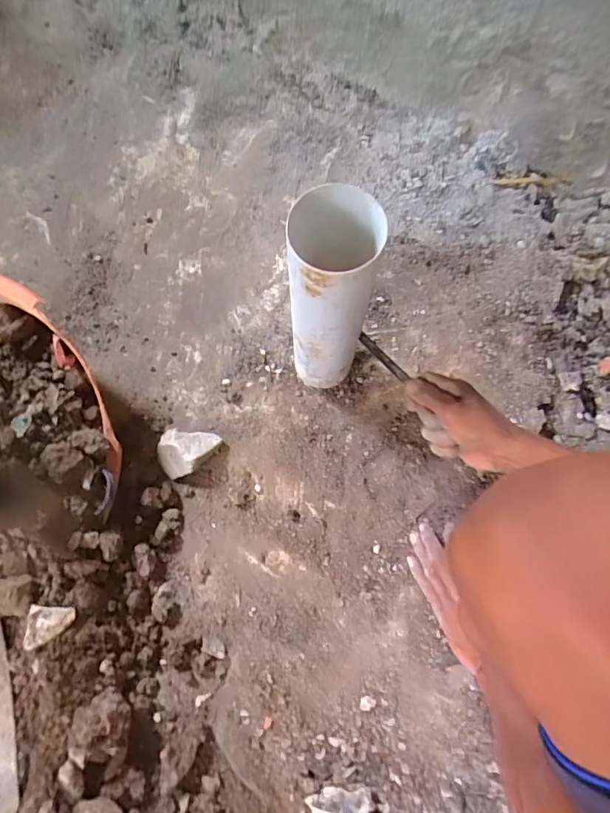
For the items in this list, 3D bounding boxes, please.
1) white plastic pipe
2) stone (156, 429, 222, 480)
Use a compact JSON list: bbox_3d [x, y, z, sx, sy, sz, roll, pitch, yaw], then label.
[{"bbox_3d":[0.029,-0.103,0.524,0.084,0.296,0.085,2,72,0],"label":"white plastic pipe"},{"bbox_3d":[-0.167,0.064,0.649,0.089,0.040,0.067,2,72,0],"label":"stone"}]

